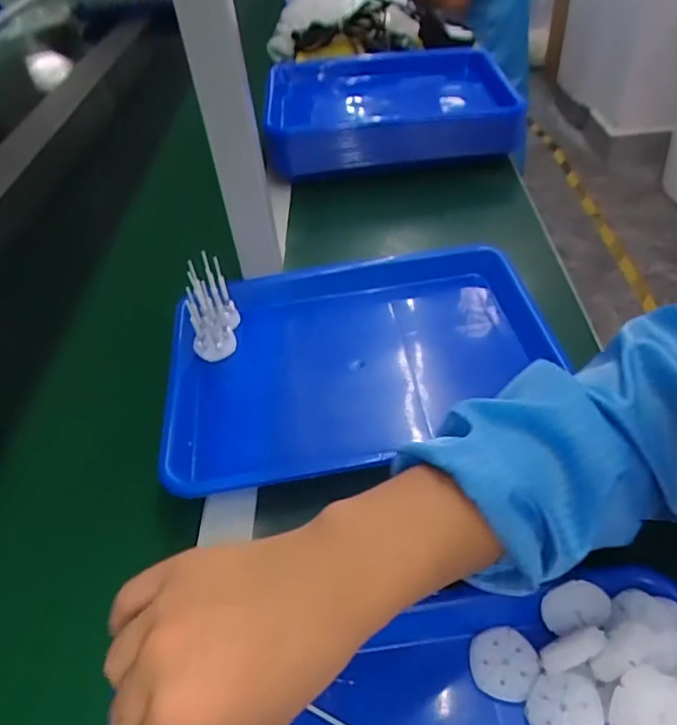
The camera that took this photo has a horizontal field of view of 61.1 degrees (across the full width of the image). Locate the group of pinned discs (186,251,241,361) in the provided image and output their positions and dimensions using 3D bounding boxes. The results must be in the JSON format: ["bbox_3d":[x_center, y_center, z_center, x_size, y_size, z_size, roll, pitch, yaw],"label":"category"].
[{"bbox_3d":[-0.119,-0.048,0.543,0.033,0.081,0.068,-5,44,3],"label":"group of pinned discs"}]

